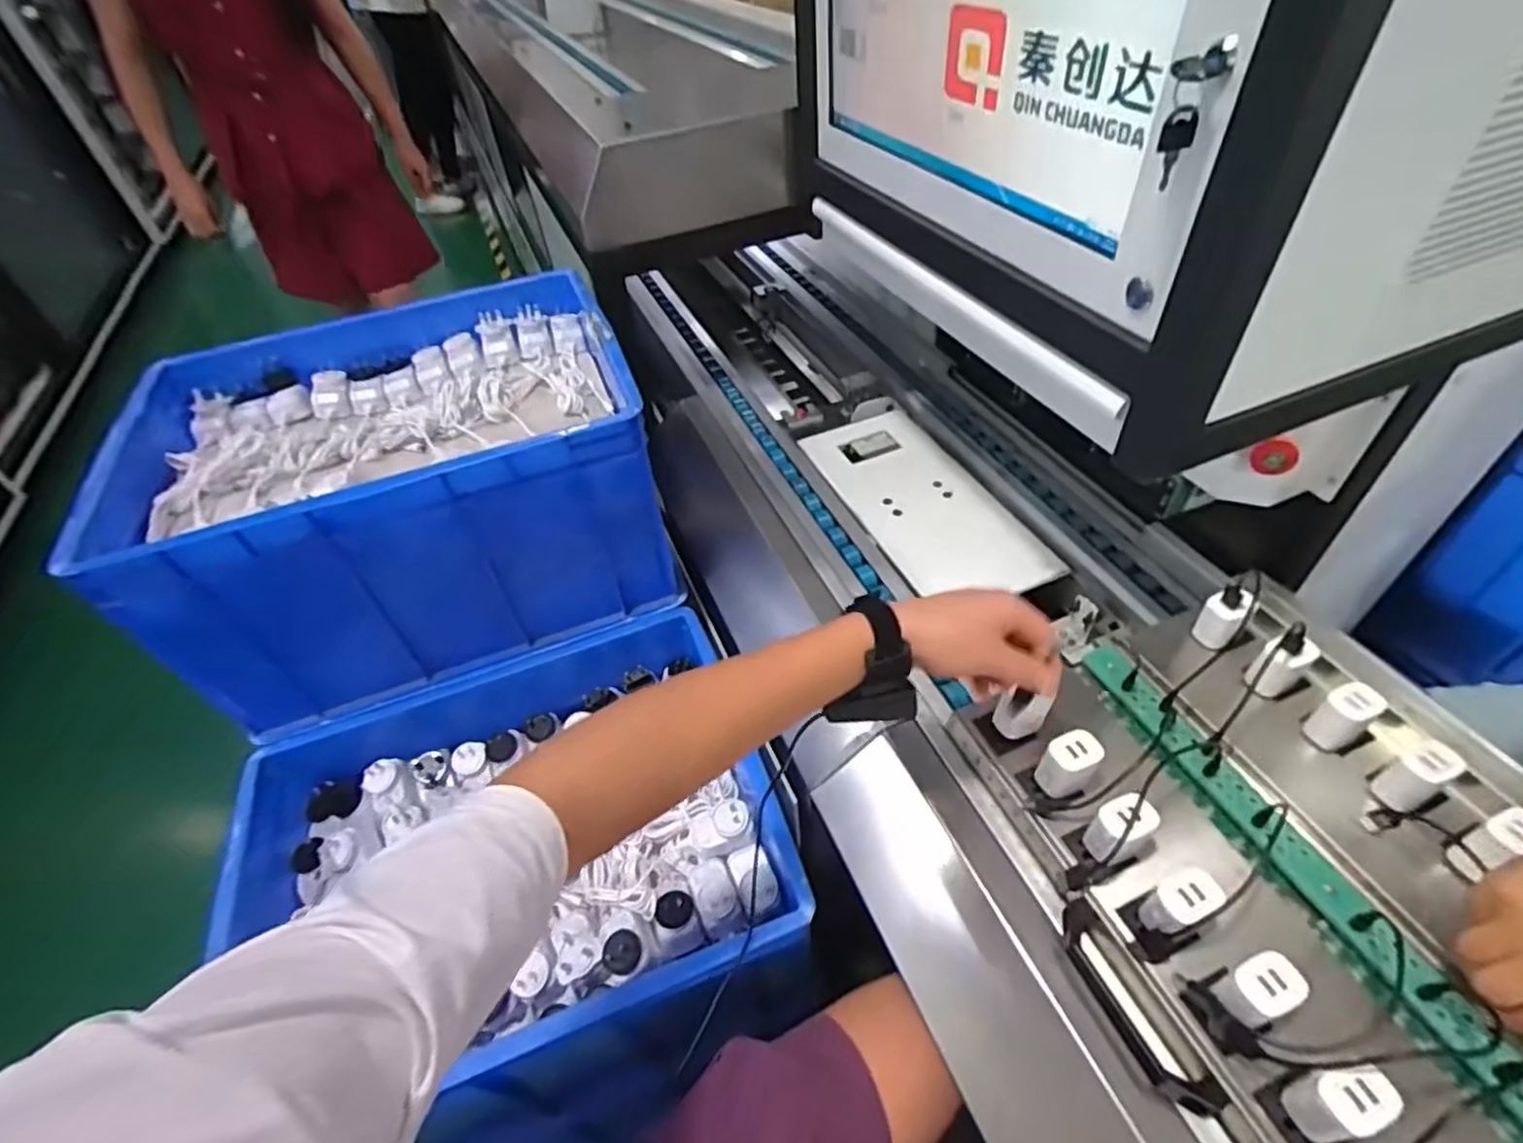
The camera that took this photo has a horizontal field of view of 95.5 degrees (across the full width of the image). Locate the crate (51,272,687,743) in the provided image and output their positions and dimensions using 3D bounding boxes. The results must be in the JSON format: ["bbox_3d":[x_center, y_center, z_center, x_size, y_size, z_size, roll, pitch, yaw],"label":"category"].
[{"bbox_3d":[-0.419,-0.112,0.867,0.527,0.284,0.393,-19,48,-12],"label":"crate"}]

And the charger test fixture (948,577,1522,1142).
[{"bbox_3d":[0.403,0.243,0.500,0.338,0.103,0.488,-17,47,-10],"label":"charger test fixture"}]

